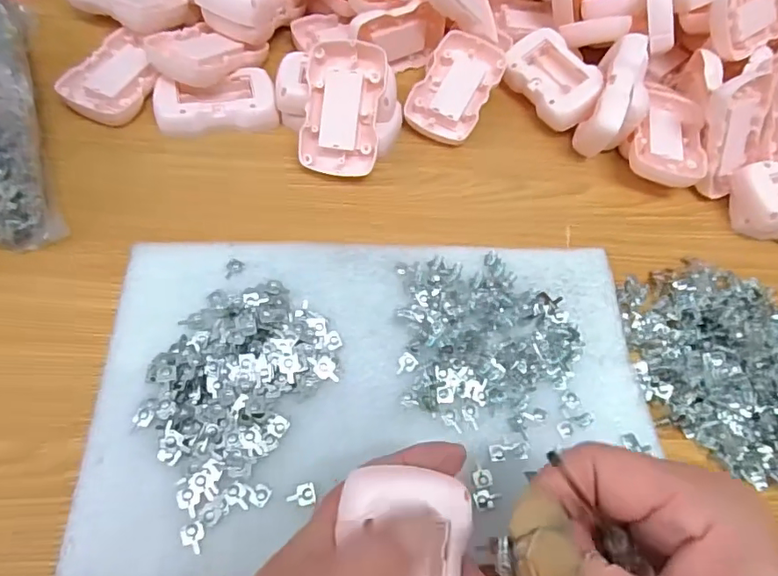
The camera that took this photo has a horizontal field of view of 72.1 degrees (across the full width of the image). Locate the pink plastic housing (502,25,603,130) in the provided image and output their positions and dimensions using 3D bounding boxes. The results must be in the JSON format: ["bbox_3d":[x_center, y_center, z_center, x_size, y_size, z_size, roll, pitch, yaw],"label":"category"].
[{"bbox_3d":[0.133,-0.169,0.432,0.053,0.020,0.087,-34,65,6],"label":"pink plastic housing"}]

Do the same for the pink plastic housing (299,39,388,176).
[{"bbox_3d":[-0.032,-0.126,0.375,0.054,0.017,0.089,6,98,1],"label":"pink plastic housing"}]

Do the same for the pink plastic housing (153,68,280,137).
[{"bbox_3d":[-0.125,-0.136,0.388,0.083,0.017,0.051,-9,62,-14],"label":"pink plastic housing"}]

